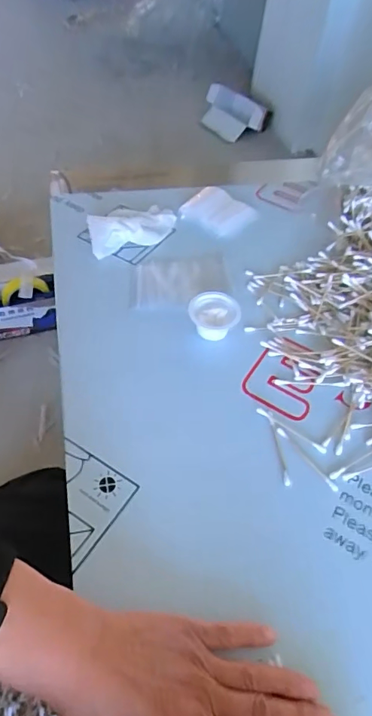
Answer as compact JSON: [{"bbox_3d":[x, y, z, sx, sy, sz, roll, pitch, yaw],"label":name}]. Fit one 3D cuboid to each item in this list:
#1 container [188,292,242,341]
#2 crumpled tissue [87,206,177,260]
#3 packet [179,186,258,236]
[{"bbox_3d":[0.030,-0.046,0.502,0.051,0.025,0.050,3,51,-3],"label":"container"},{"bbox_3d":[-0.068,-0.169,0.590,0.121,0.031,0.062,-21,56,-20],"label":"crumpled tissue"},{"bbox_3d":[0.043,-0.200,0.634,0.081,0.015,0.083,32,55,19],"label":"packet"}]

